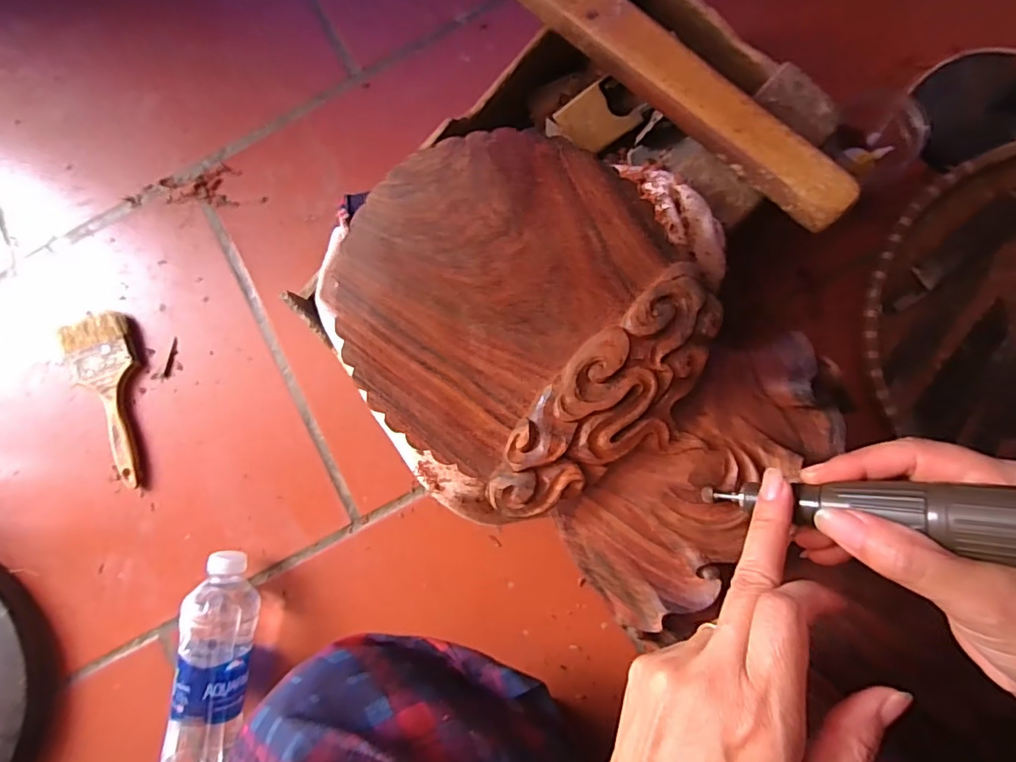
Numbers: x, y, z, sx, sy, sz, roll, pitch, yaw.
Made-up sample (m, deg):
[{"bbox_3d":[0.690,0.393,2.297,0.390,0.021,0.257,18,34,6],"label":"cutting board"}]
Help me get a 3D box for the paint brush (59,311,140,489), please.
[{"bbox_3d":[-0.401,0.019,0.542,0.066,0.019,0.174,-18,84,3],"label":"paint brush"}]

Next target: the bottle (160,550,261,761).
[{"bbox_3d":[-0.268,0.269,0.489,0.058,0.057,0.218,5,85,5],"label":"bottle"}]

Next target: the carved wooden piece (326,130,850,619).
[{"bbox_3d":[0.034,-0.011,0.283,0.253,0.054,0.182,39,89,7],"label":"carved wooden piece"}]

